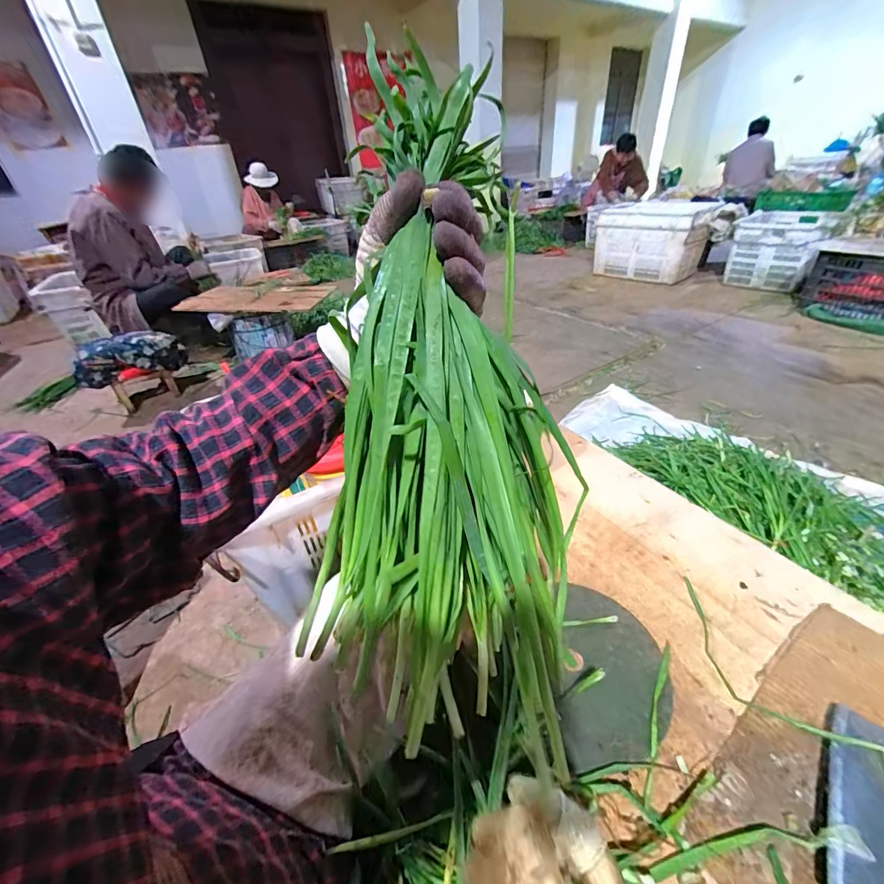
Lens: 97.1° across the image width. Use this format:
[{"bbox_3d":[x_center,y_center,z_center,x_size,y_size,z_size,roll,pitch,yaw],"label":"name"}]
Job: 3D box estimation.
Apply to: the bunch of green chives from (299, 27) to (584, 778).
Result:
[{"bbox_3d":[-0.001,-0.039,0.279,0.185,0.451,0.117,-6,3,-1],"label":"bunch of green chives"}]

